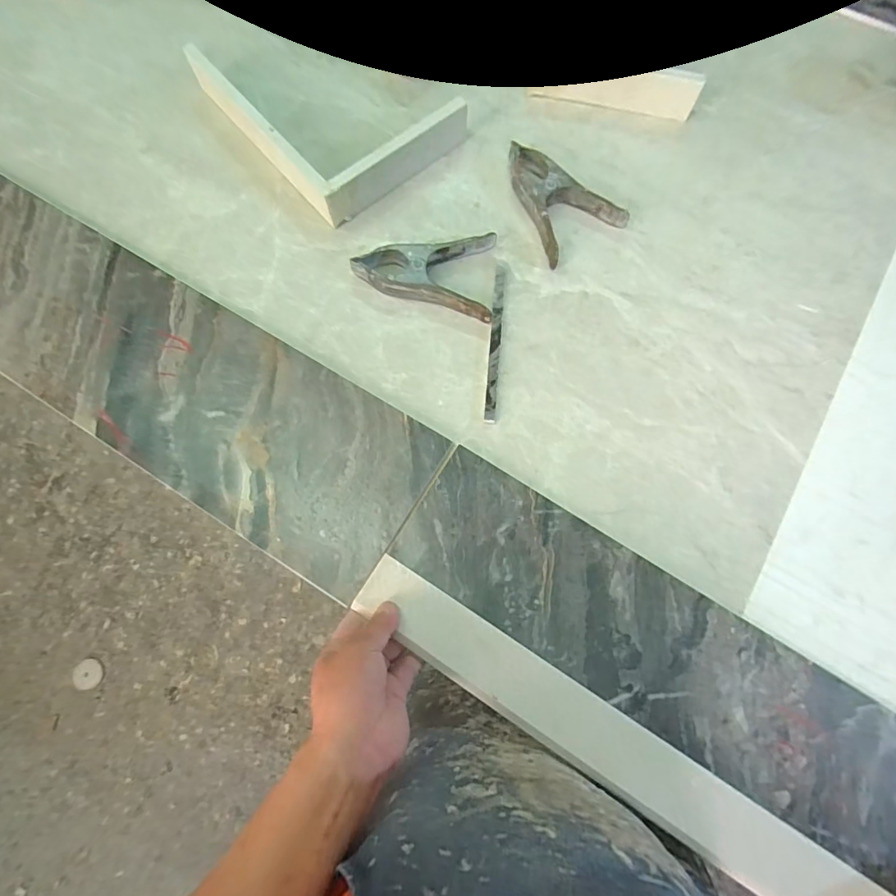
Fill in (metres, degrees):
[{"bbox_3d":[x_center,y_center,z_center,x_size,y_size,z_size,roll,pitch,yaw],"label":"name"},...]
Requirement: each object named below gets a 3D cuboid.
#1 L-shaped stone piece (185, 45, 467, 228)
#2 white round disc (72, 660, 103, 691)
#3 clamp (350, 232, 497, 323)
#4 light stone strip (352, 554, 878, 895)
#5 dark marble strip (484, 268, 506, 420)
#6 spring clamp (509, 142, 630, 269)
[{"bbox_3d":[-0.144,-0.438,0.579,0.227,0.051,0.286,-38,78,-10],"label":"L-shaped stone piece"},{"bbox_3d":[-0.942,0.593,1.222,0.068,0.008,0.073,4,80,-23],"label":"white round disc"},{"bbox_3d":[-0.024,-0.207,0.530,0.157,0.025,0.100,11,75,2],"label":"clamp"},{"bbox_3d":[0.180,0.286,0.396,0.609,0.010,0.053,32,77,9],"label":"light stone strip"},{"bbox_3d":[0.053,-0.119,0.517,0.013,0.008,0.189,5,75,1],"label":"dark marble strip"},{"bbox_3d":[0.138,-0.303,0.557,0.105,0.026,0.154,-23,76,-7],"label":"spring clamp"}]

